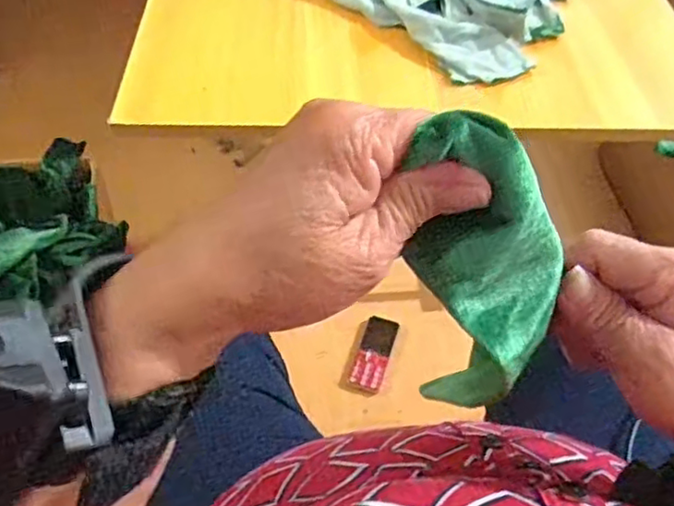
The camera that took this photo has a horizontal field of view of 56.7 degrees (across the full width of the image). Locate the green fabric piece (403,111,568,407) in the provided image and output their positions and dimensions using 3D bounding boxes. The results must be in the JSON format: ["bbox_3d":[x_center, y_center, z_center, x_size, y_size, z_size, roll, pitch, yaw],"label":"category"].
[{"bbox_3d":[0.052,0.001,0.220,0.057,0.107,0.024,-27,31,-24],"label":"green fabric piece"}]

